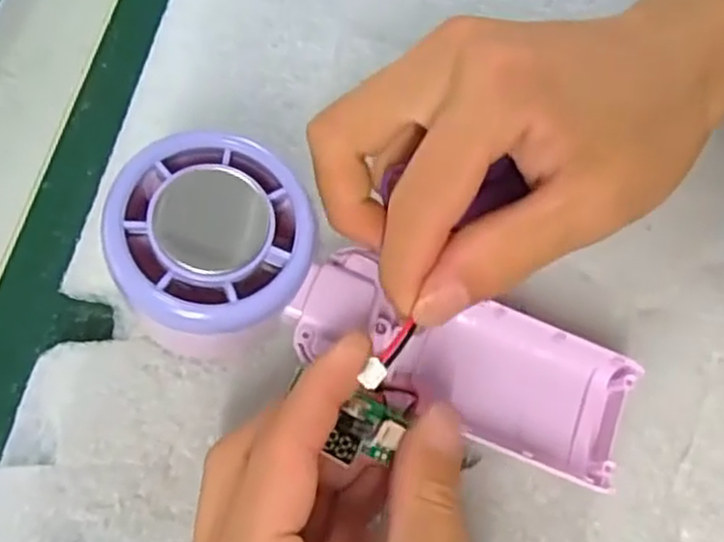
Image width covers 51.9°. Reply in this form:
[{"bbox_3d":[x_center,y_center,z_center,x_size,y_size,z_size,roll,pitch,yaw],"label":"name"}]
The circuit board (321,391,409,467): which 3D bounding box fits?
[{"bbox_3d":[0.001,0.045,0.207,0.018,0.005,0.019,21,74,9],"label":"circuit board"}]

